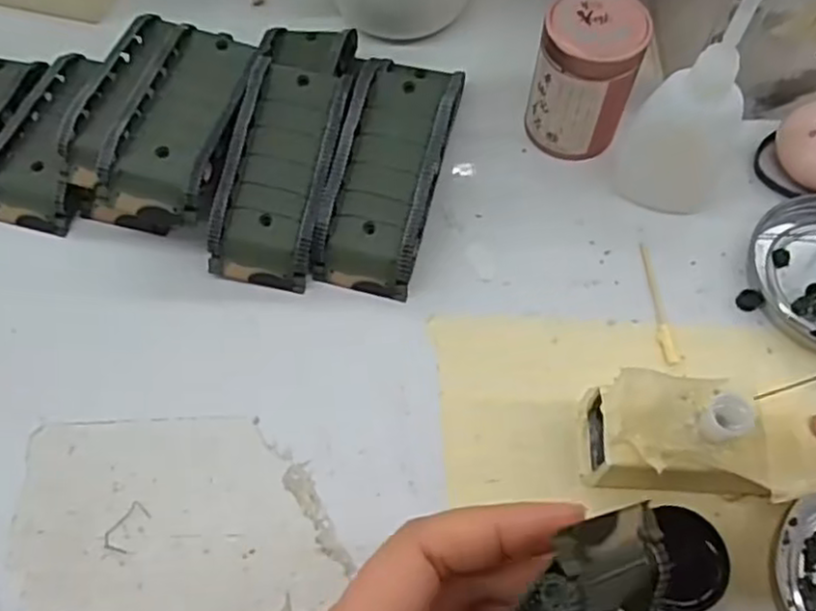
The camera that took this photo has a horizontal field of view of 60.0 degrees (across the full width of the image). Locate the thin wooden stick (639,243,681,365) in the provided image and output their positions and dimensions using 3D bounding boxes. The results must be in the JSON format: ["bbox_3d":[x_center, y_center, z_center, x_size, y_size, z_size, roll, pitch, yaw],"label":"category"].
[{"bbox_3d":[0.107,-0.002,0.306,0.007,0.004,0.058,-5,65,-2],"label":"thin wooden stick"}]

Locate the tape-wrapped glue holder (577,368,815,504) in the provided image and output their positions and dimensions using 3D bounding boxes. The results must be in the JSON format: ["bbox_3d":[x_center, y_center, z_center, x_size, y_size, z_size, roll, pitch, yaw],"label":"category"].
[{"bbox_3d":[0.104,0.049,0.257,0.077,0.044,0.039,11,62,5],"label":"tape-wrapped glue holder"}]

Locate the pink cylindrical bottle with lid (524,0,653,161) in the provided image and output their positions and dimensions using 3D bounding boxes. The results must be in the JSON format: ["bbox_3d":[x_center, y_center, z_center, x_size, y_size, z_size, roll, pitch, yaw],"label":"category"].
[{"bbox_3d":[0.080,-0.104,0.323,0.044,0.064,0.042,0,62,-1],"label":"pink cylindrical bottle with lid"}]

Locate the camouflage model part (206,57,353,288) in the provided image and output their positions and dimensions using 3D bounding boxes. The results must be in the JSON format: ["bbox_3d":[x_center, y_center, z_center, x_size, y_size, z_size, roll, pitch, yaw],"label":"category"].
[{"bbox_3d":[-0.055,-0.058,0.308,0.043,0.020,0.097,11,83,5],"label":"camouflage model part"}]

